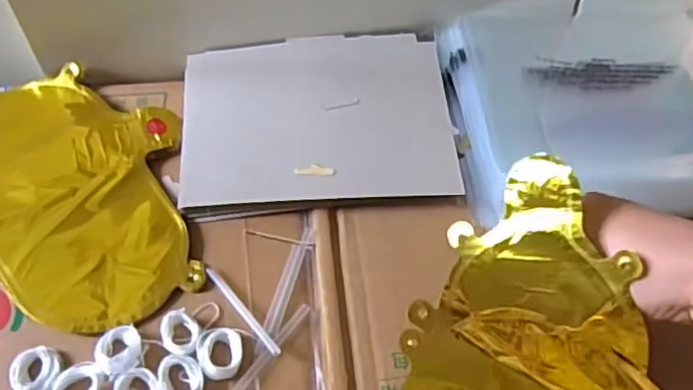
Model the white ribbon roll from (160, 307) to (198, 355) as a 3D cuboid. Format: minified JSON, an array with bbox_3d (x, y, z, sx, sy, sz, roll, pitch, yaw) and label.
[{"bbox_3d":[-0.100,0.083,0.404,0.021,0.008,0.028,-31,58,-21],"label":"white ribbon roll"}]

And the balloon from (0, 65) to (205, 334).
[{"bbox_3d":[-0.308,0.005,0.471,0.396,0.006,0.214,-5,52,-3],"label":"balloon"}]

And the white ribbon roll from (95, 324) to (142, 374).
[{"bbox_3d":[-0.135,0.092,0.397,0.026,0.010,0.033,-12,53,-8],"label":"white ribbon roll"}]

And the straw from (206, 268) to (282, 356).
[{"bbox_3d":[-0.065,0.071,0.417,0.007,0.008,0.079,-33,59,-22],"label":"straw"}]

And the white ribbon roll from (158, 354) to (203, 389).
[{"bbox_3d":[-0.095,0.105,0.385,0.023,0.008,0.029,-24,56,-17],"label":"white ribbon roll"}]

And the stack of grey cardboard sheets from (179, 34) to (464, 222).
[{"bbox_3d":[-0.022,-0.061,0.504,0.196,0.010,0.164,-5,52,-3],"label":"stack of grey cardboard sheets"}]

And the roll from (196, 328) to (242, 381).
[{"bbox_3d":[-0.075,0.094,0.397,0.026,0.006,0.030,-1,52,0],"label":"roll"}]

